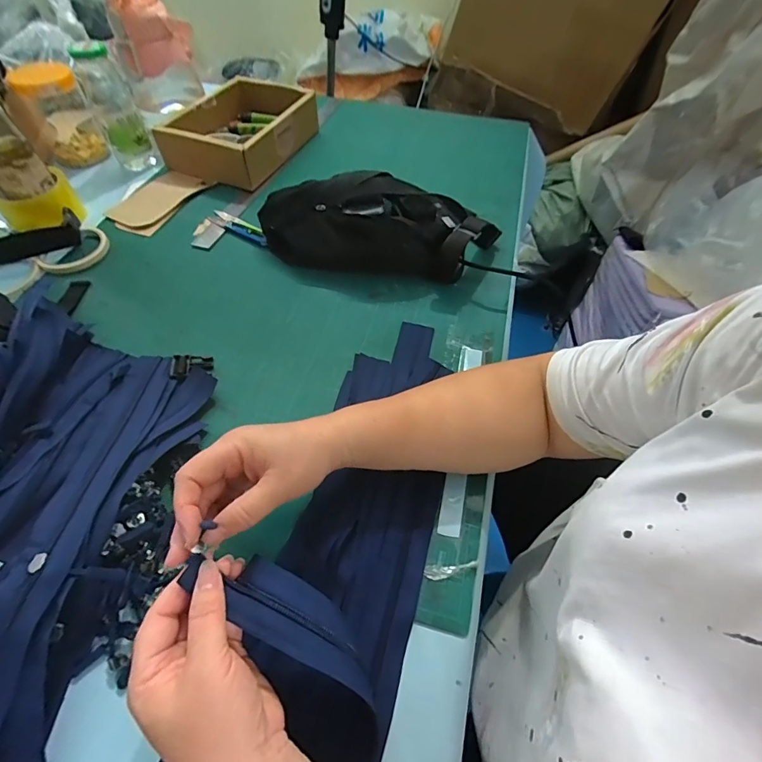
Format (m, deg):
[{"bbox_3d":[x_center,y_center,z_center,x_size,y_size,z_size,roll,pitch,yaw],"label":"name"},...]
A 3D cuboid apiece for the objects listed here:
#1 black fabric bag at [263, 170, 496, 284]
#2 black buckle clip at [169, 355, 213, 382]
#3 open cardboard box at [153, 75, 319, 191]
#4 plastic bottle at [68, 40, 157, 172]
[{"bbox_3d":[-0.003,-0.215,0.550,0.309,0.076,0.141,10,55,5],"label":"black fabric bag"},{"bbox_3d":[-0.209,-0.015,0.447,0.042,0.007,0.034,-6,55,-6],"label":"black buckle clip"},{"bbox_3d":[-0.241,-0.441,0.707,0.183,0.071,0.241,18,56,11],"label":"open cardboard box"},{"bbox_3d":[-0.417,-0.427,0.637,0.061,0.163,0.074,-23,58,-17],"label":"plastic bottle"}]

